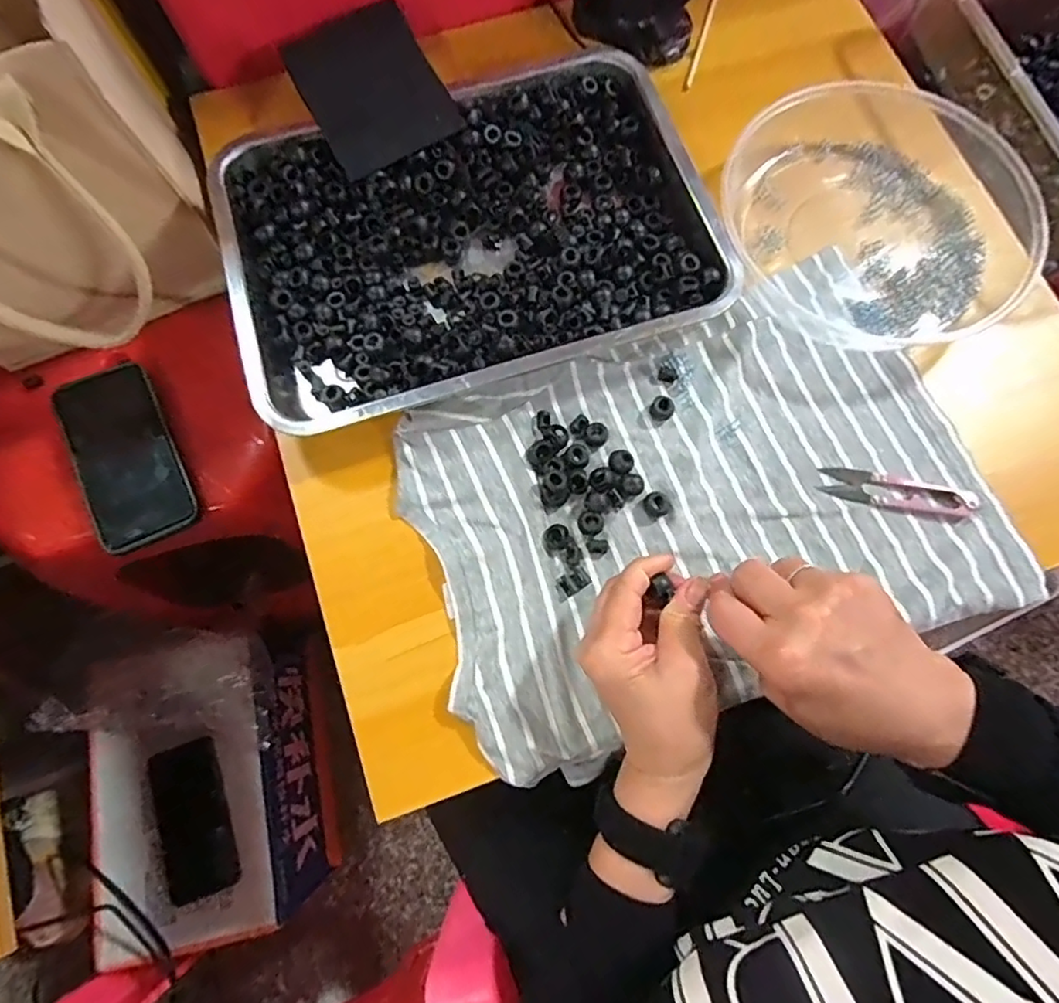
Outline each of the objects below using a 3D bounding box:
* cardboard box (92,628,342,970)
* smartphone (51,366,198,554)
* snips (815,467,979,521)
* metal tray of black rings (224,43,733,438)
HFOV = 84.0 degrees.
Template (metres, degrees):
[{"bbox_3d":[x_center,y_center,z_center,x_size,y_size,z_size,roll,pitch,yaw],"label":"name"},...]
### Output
[{"bbox_3d":[-0.399,0.338,0.711,0.235,0.149,0.338,-17,76,-4],"label":"cardboard box"},{"bbox_3d":[-0.333,-0.038,0.484,0.073,0.011,0.149,-23,82,-17],"label":"smartphone"},{"bbox_3d":[0.255,-0.005,0.408,0.102,0.007,0.024,14,76,2],"label":"snips"},{"bbox_3d":[-0.047,-0.201,0.434,0.337,0.037,0.255,-17,77,-6],"label":"metal tray of black rings"}]

